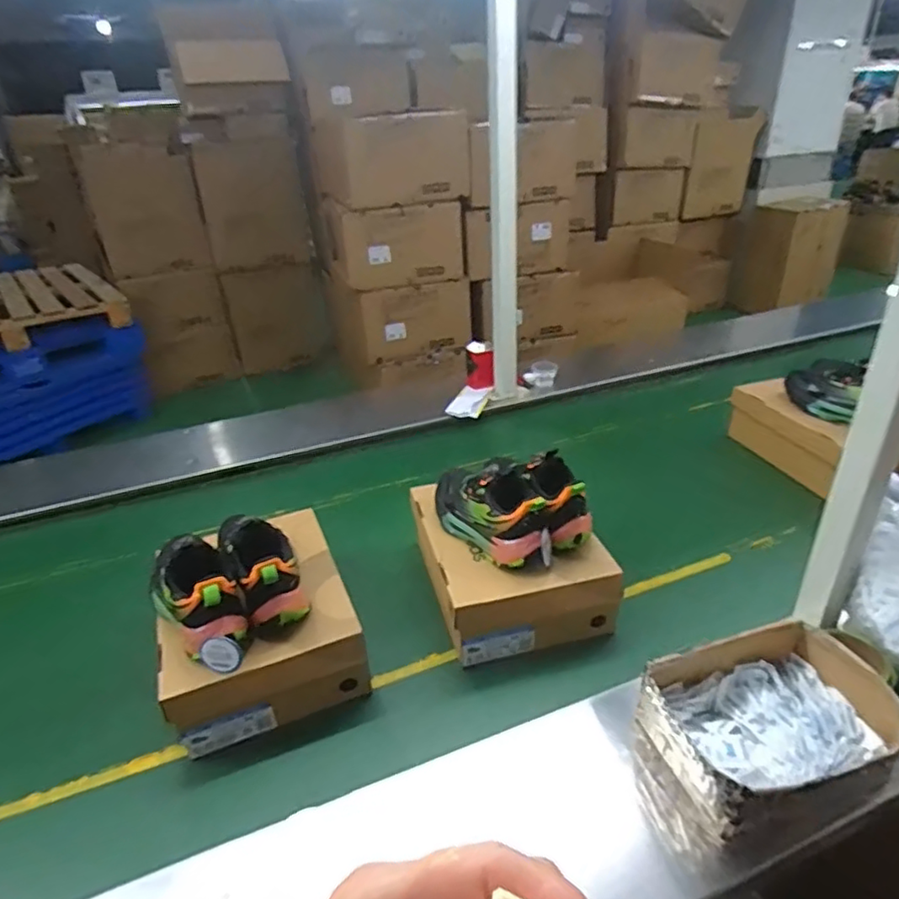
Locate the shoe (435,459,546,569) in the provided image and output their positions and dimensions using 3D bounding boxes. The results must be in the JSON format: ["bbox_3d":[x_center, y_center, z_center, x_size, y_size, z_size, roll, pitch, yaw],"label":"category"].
[{"bbox_3d":[0.059,0.076,0.894,0.092,0.109,0.201,-22,35,-29],"label":"shoe"}]

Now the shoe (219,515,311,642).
[{"bbox_3d":[-0.233,0.159,0.783,0.076,0.139,0.094,-20,34,-27],"label":"shoe"}]

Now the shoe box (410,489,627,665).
[{"bbox_3d":[0.090,0.174,0.953,0.247,0.128,0.264,-9,30,-10],"label":"shoe box"}]

